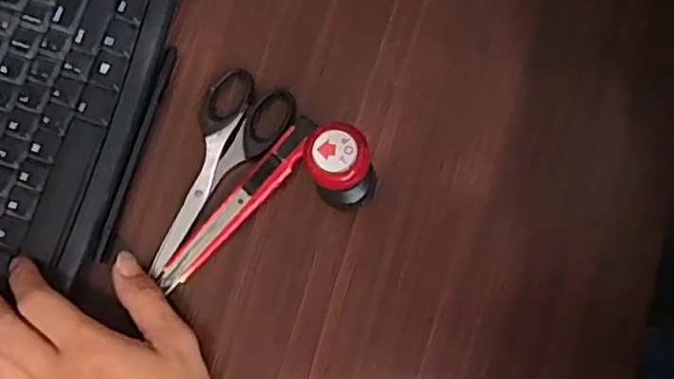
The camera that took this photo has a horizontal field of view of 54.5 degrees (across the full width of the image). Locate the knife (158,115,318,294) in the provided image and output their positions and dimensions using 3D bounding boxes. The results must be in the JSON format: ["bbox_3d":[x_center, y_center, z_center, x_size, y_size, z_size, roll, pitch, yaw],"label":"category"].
[{"bbox_3d":[-0.061,0.009,0.410,0.019,0.010,0.135,41,83,12],"label":"knife"}]

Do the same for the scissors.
[{"bbox_3d":[-0.079,-0.011,0.419,0.056,0.011,0.138,27,80,10],"label":"scissors"}]

